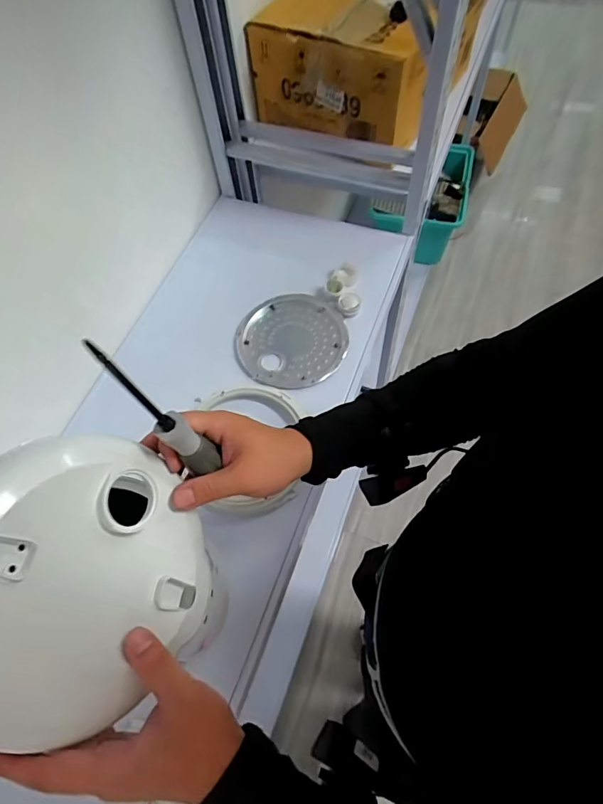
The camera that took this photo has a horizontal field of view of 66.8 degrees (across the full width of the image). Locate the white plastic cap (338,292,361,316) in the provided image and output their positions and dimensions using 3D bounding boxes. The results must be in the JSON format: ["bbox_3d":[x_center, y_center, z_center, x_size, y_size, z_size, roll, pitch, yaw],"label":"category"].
[{"bbox_3d":[0.082,-0.168,0.790,0.038,0.019,0.045,11,62,9],"label":"white plastic cap"}]

